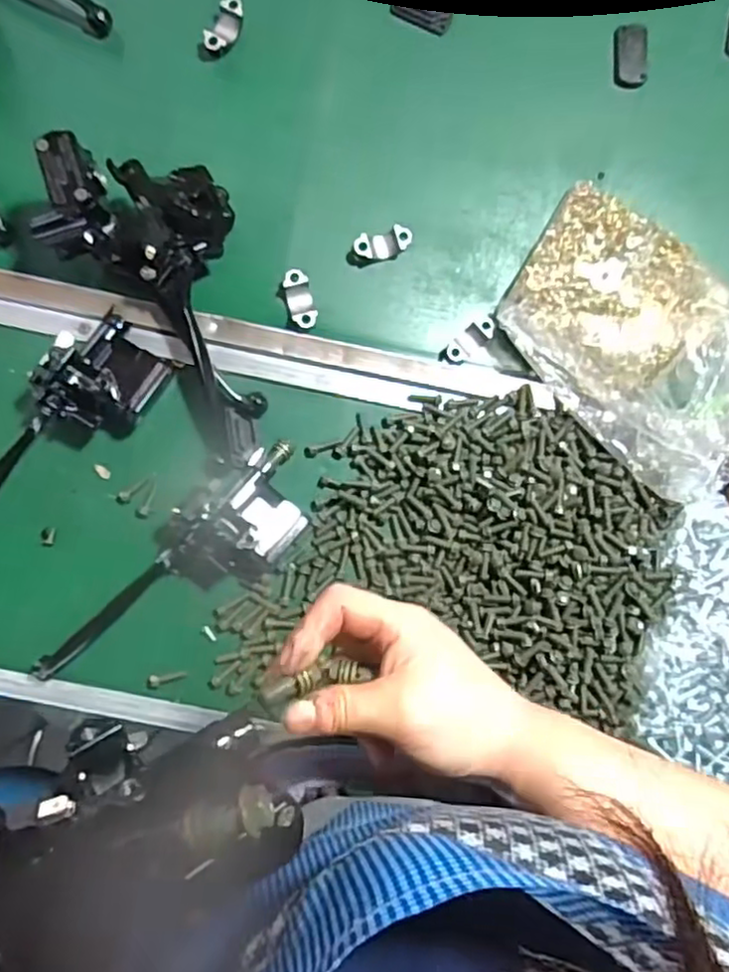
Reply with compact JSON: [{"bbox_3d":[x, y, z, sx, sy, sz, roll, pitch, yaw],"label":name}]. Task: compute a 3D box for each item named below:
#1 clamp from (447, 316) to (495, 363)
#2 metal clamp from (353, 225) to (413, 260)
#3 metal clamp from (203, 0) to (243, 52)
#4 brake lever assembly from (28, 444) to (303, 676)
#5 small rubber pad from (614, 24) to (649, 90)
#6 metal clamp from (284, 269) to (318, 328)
[{"bbox_3d":[0.081,-0.110,0.513,0.043,0.009,0.019,-41,94,-3],"label":"clamp"},{"bbox_3d":[0.015,-0.184,0.516,0.044,0.014,0.021,-16,92,-4],"label":"metal clamp"},{"bbox_3d":[-0.107,-0.349,0.518,0.020,0.013,0.041,32,89,-5],"label":"metal clamp"},{"bbox_3d":[-0.132,0.067,0.478,0.237,0.050,0.070,-39,89,-2],"label":"brake lever assembly"},{"bbox_3d":[0.211,-0.342,0.539,0.027,0.013,0.048,-4,91,-5],"label":"small rubber pad"},{"bbox_3d":[-0.048,-0.139,0.508,0.019,0.015,0.043,-15,92,-4],"label":"metal clamp"}]

